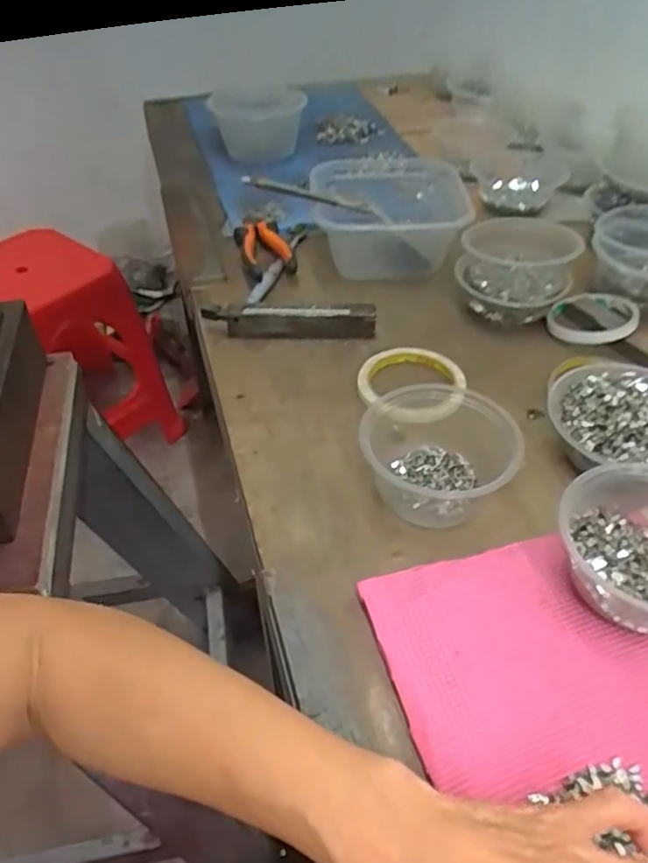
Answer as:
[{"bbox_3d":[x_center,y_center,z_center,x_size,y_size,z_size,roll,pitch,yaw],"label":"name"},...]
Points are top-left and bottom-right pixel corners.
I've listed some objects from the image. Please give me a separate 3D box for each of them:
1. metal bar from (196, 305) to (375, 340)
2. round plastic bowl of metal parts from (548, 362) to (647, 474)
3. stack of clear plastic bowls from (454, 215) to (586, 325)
[{"bbox_3d":[-0.032,-0.108,0.642,0.166,0.041,0.015,-2,45,2],"label":"metal bar"},{"bbox_3d":[0.241,-0.005,0.507,0.122,0.053,0.112,11,46,11],"label":"round plastic bowl of metal parts"},{"bbox_3d":[0.194,-0.163,0.656,0.096,0.074,0.091,-14,46,-11],"label":"stack of clear plastic bowls"}]

